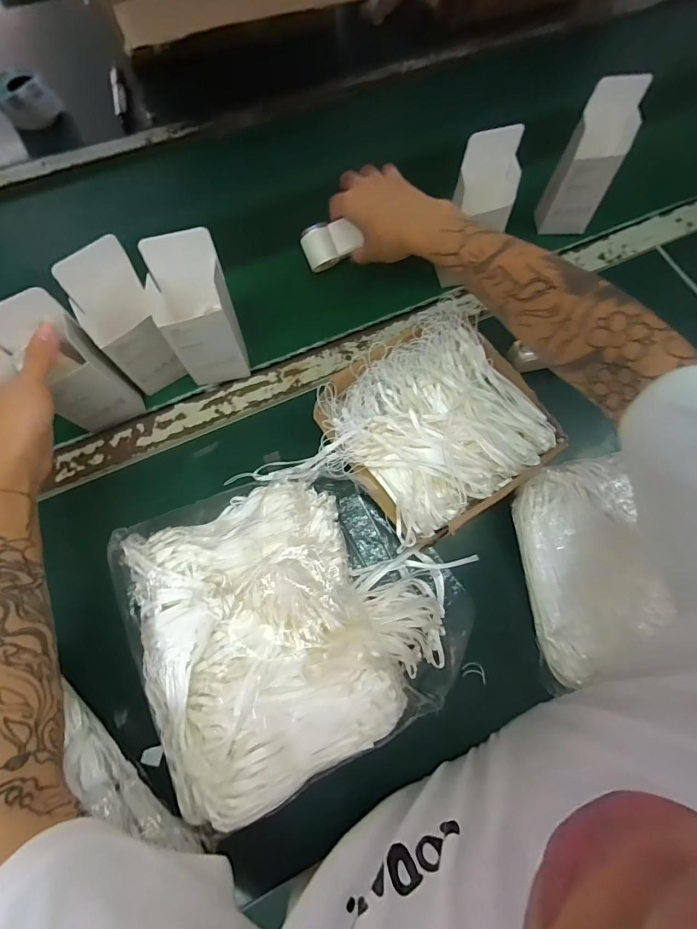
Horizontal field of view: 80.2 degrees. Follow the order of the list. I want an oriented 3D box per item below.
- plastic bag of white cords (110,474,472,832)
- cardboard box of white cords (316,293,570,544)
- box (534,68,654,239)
[{"bbox_3d":[-0.041,0.122,0.367,0.280,0.070,0.253,-24,74,-10],"label":"plastic bag of white cords"},{"bbox_3d":[0.088,-0.040,0.434,0.213,0.056,0.194,-36,76,-13],"label":"cardboard box of white cords"},{"bbox_3d":[0.287,-0.355,0.493,0.068,0.152,0.049,1,71,-2],"label":"box"}]

